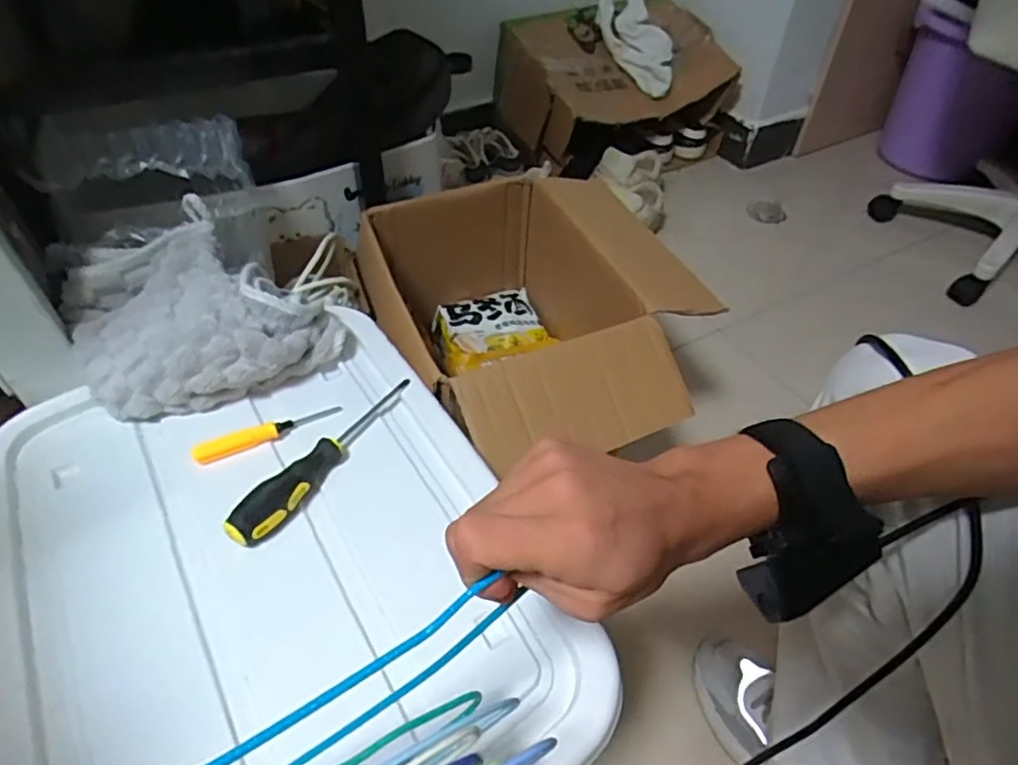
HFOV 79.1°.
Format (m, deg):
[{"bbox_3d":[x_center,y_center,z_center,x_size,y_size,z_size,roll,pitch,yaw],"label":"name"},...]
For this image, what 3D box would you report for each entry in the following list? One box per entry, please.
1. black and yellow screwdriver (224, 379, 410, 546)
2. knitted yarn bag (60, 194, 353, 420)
[{"bbox_3d":[-0.152,0.058,0.525,0.025,0.036,0.201,25,52,20],"label":"black and yellow screwdriver"},{"bbox_3d":[-0.292,-0.070,0.602,0.246,0.087,0.192,-12,49,-12],"label":"knitted yarn bag"}]

